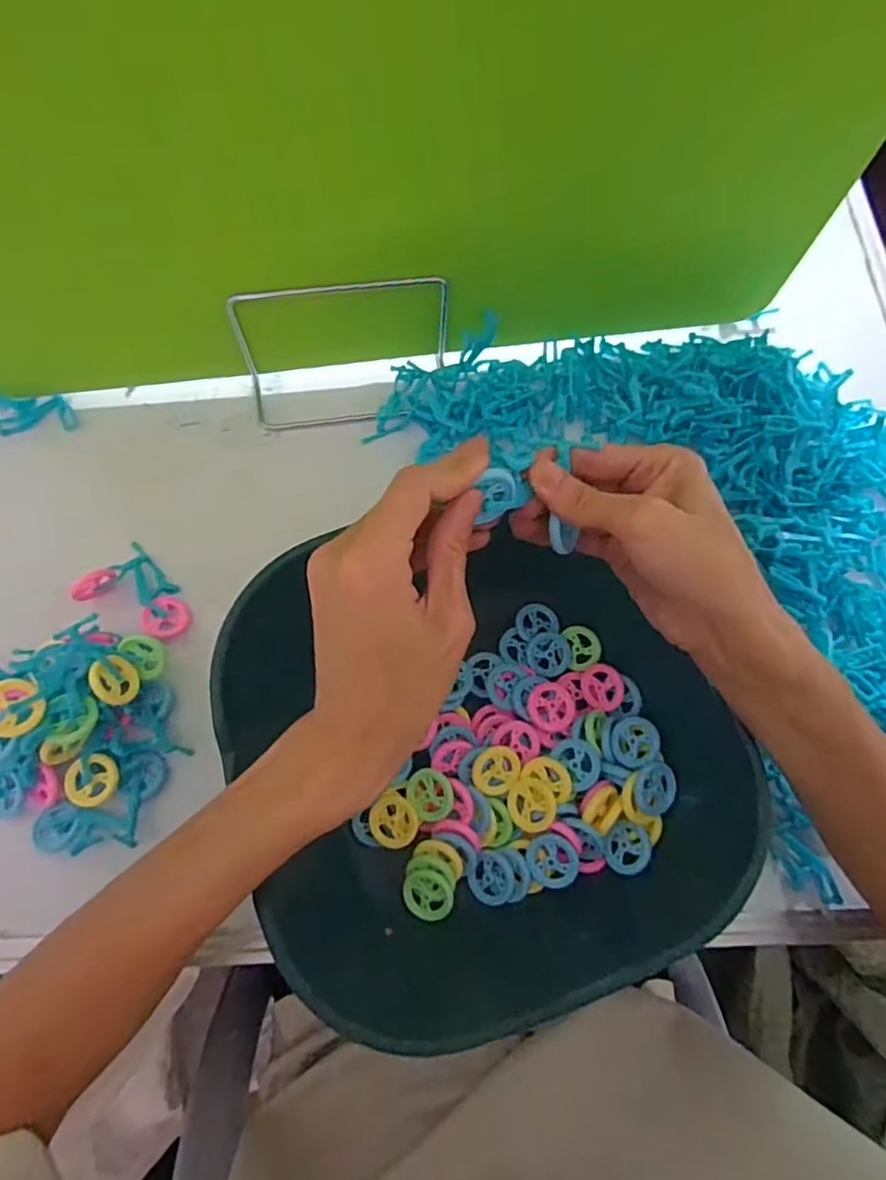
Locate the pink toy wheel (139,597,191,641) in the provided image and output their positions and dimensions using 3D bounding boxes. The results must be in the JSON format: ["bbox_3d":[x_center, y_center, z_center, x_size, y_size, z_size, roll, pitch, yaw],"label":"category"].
[{"bbox_3d":[-0.183,0.019,0.400,0.029,0.005,0.029,11,60,-20],"label":"pink toy wheel"}]

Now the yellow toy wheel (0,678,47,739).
[{"bbox_3d":[-0.230,0.063,0.322,0.005,0.030,0.031,3,102,41],"label":"yellow toy wheel"}]

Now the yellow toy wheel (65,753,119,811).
[{"bbox_3d":[-0.206,0.113,0.354,0.028,0.004,0.030,2,84,-15],"label":"yellow toy wheel"}]

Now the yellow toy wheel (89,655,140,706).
[{"bbox_3d":[-0.191,0.053,0.352,0.004,0.029,0.029,-14,88,27],"label":"yellow toy wheel"}]

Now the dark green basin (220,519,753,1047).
[{"bbox_3d":[0.036,0.101,0.339,0.270,0.097,0.218,-18,74,-5],"label":"dark green basin"}]

